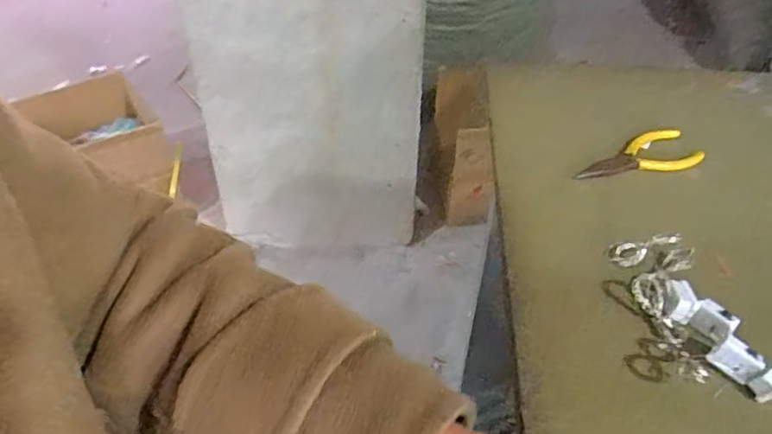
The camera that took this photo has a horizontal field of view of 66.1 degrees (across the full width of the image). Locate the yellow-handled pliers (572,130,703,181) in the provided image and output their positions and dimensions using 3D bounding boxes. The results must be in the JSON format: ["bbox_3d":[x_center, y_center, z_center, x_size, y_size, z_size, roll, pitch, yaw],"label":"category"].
[{"bbox_3d":[0.225,-0.050,0.525,0.115,0.011,0.045,-19,46,-21],"label":"yellow-handled pliers"}]

